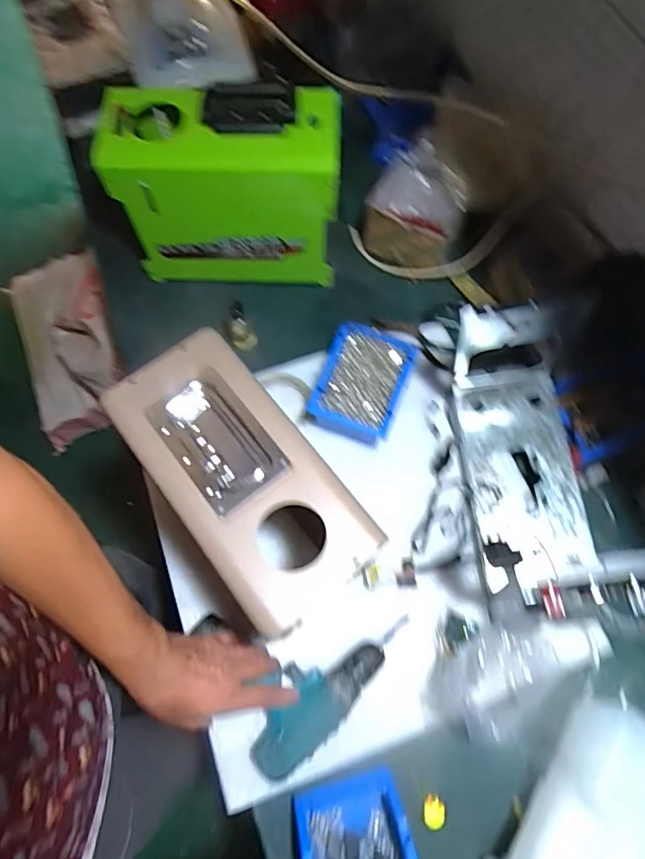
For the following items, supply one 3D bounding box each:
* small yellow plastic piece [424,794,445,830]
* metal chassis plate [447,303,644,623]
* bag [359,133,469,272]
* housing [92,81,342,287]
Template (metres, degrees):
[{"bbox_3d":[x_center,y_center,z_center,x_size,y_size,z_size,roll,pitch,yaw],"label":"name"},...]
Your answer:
[{"bbox_3d":[0.128,0.437,0.594,0.023,0.015,0.031,11,69,3],"label":"small yellow plastic piece"},{"bbox_3d":[0.258,0.024,0.630,0.189,0.246,0.390,-7,69,-4],"label":"metal chassis plate"},{"bbox_3d":[0.146,-0.340,0.811,0.149,0.152,0.106,15,69,5],"label":"bag"},{"bbox_3d":[-0.129,-0.339,0.750,0.305,0.248,0.143,-6,69,-3],"label":"housing"}]

